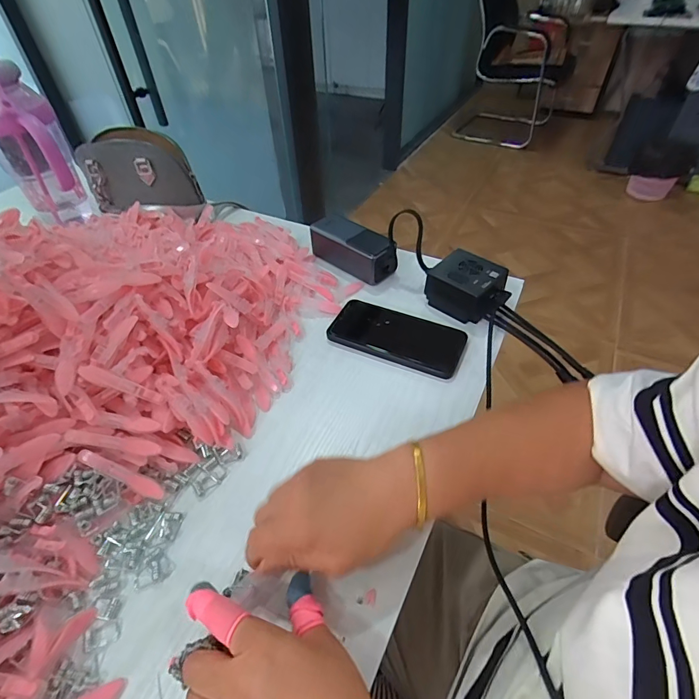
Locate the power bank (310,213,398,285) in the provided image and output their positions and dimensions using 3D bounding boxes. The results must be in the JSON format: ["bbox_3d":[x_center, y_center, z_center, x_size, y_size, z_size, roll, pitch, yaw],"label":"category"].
[{"bbox_3d":[0.007,-0.144,0.575,0.128,0.054,0.046,32,55,29],"label":"power bank"}]

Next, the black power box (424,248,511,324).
[{"bbox_3d":[0.149,-0.080,0.509,0.091,0.047,0.072,35,56,30],"label":"black power box"}]

